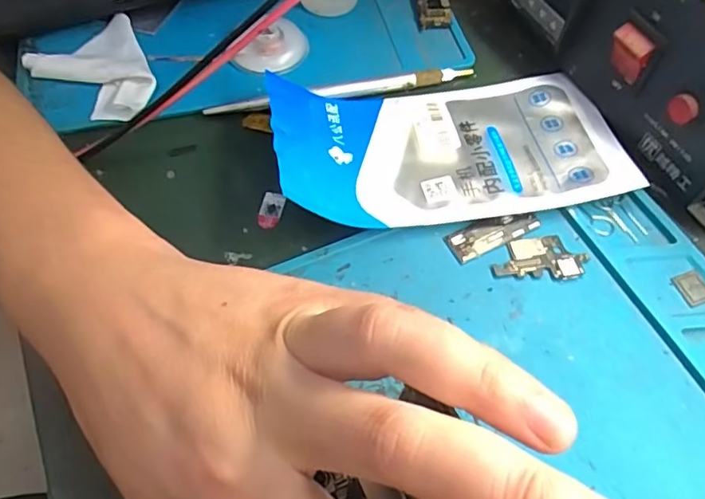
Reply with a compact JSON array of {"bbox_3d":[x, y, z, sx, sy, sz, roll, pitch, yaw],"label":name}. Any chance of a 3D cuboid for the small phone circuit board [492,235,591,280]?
[{"bbox_3d":[0.084,0.002,0.248,0.040,0.004,0.021,3,59,2],"label":"small phone circuit board"}]

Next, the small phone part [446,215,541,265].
[{"bbox_3d":[0.063,-0.007,0.254,0.042,0.005,0.014,-22,61,-12],"label":"small phone part"}]

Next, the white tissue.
[{"bbox_3d":[-0.130,-0.095,0.301,0.070,0.011,0.058,40,67,22],"label":"white tissue"}]

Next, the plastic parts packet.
[{"bbox_3d":[0.046,-0.056,0.267,0.162,0.030,0.086,-8,59,-4],"label":"plastic parts packet"}]

